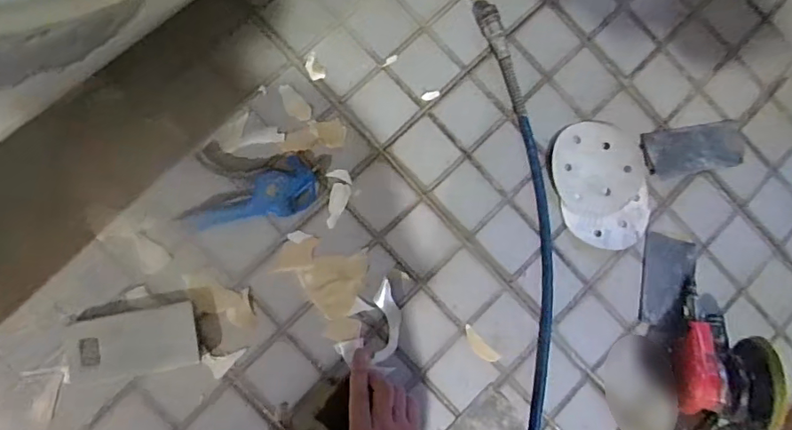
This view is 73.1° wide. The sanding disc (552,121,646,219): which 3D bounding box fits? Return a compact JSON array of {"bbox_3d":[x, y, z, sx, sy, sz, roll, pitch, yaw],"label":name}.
[{"bbox_3d":[0.255,-0.057,0.672,0.118,0.011,0.114,0,92,-5],"label":"sanding disc"}]

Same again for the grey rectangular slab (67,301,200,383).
[{"bbox_3d":[-0.284,0.139,0.577,0.131,0.017,0.066,-9,87,-9],"label":"grey rectangular slab"}]

